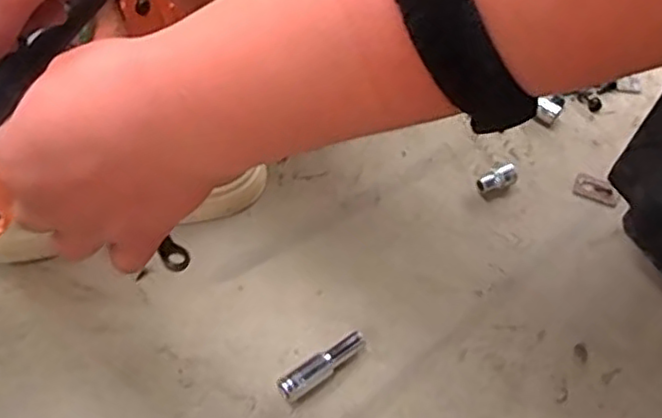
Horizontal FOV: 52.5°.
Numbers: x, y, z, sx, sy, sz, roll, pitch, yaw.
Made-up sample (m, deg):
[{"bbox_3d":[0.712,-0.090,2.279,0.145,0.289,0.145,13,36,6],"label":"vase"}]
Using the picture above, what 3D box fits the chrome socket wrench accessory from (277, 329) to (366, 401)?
[{"bbox_3d":[-0.008,0.126,0.548,0.079,0.018,0.024,-32,61,-23],"label":"chrome socket wrench accessory"}]

